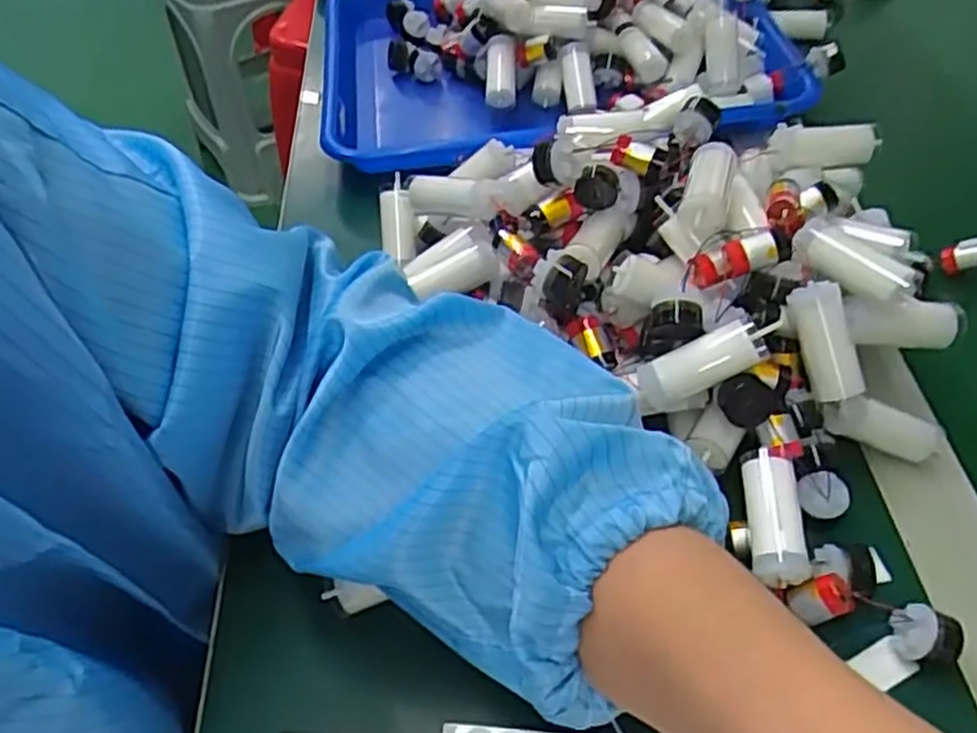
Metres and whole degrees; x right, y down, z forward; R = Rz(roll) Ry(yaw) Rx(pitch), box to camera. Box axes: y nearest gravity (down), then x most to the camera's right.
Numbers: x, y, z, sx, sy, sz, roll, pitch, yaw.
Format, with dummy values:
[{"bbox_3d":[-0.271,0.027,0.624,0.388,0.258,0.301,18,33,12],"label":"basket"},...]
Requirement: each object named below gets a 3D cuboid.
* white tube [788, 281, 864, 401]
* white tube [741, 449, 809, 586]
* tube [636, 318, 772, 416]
[{"bbox_3d":[0.147,-0.009,0.338,0.020,0.057,0.016,-38,25,-25],"label":"white tube"},{"bbox_3d":[0.113,0.060,0.309,0.020,0.017,0.053,2,50,7],"label":"white tube"},{"bbox_3d":[0.087,0.000,0.325,0.055,0.018,0.014,-29,48,18],"label":"tube"}]

